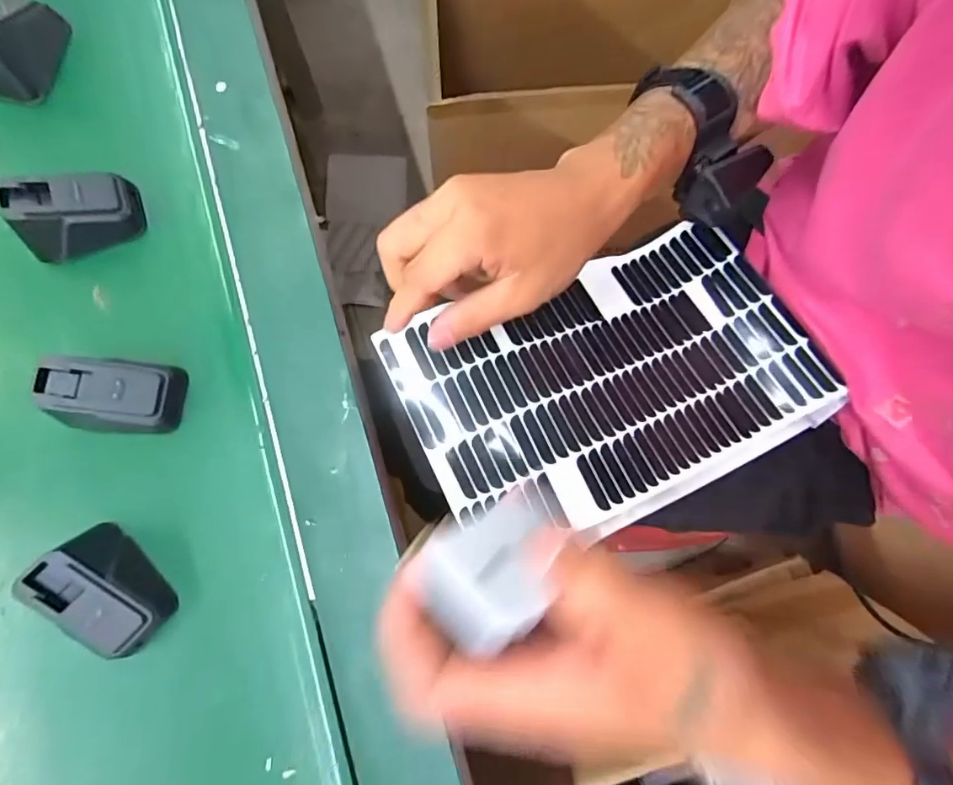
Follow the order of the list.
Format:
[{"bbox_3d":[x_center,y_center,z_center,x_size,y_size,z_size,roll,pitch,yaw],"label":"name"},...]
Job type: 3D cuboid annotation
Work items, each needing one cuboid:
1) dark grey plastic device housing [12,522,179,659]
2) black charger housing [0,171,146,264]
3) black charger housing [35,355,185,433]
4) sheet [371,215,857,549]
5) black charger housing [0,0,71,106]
[{"bbox_3d":[-0.200,0.106,0.273,0.036,0.039,0.069,-42,82,-8],"label":"dark grey plastic device housing"},{"bbox_3d":[-0.248,-0.112,0.317,0.067,0.038,0.036,-21,80,-4],"label":"black charger housing"},{"bbox_3d":[-0.207,0.001,0.294,0.057,0.038,0.042,2,79,0],"label":"black charger housing"},{"bbox_3d":[0.091,-0.009,0.353,0.262,0.051,0.167,-25,80,-5],"label":"sheet"},{"bbox_3d":[-0.309,-0.234,0.342,0.034,0.038,0.067,11,79,2],"label":"black charger housing"}]

